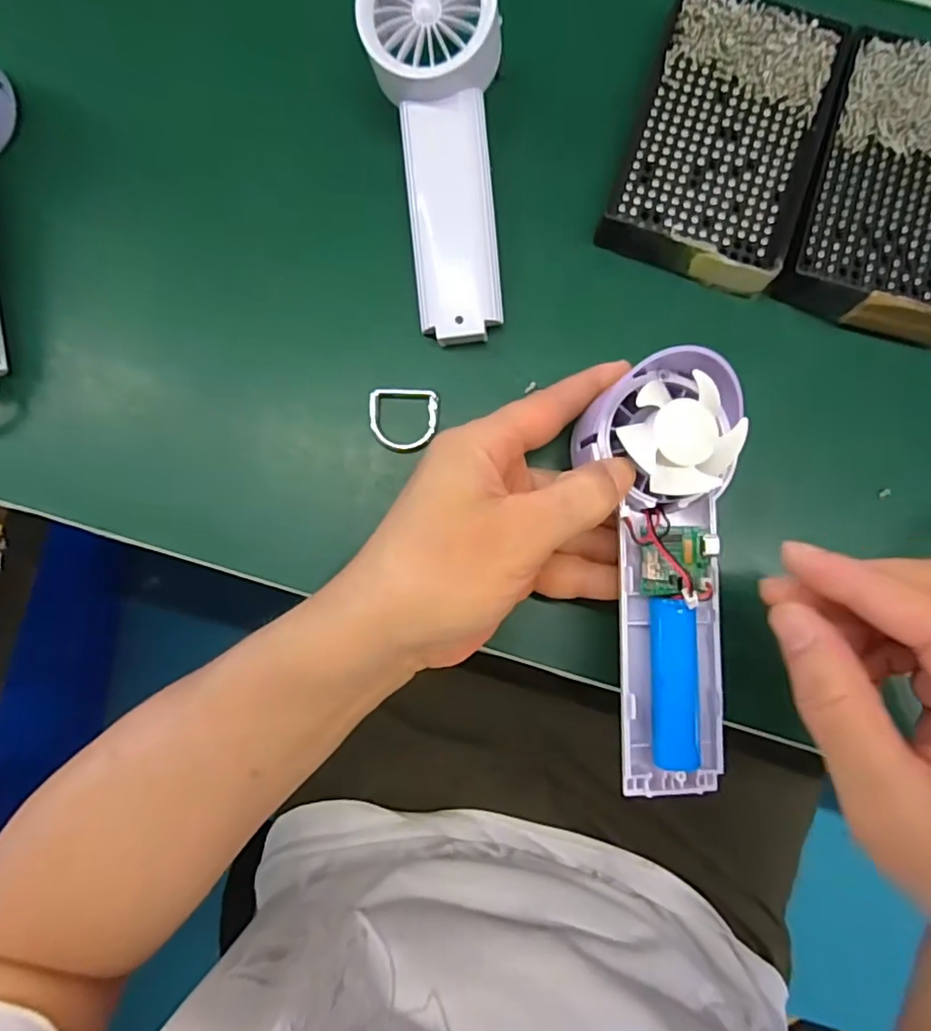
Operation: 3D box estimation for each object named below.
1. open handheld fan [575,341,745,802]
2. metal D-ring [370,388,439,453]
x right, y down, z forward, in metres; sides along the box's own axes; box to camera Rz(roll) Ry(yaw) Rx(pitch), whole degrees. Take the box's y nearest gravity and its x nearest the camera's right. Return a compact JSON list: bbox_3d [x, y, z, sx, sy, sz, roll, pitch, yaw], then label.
[{"bbox_3d":[0.080,0.022,0.239,0.062,0.023,0.175,-1,90,0],"label":"open handheld fan"},{"bbox_3d":[-0.031,-0.047,0.294,0.033,0.006,0.033,2,84,1],"label":"metal D-ring"}]

